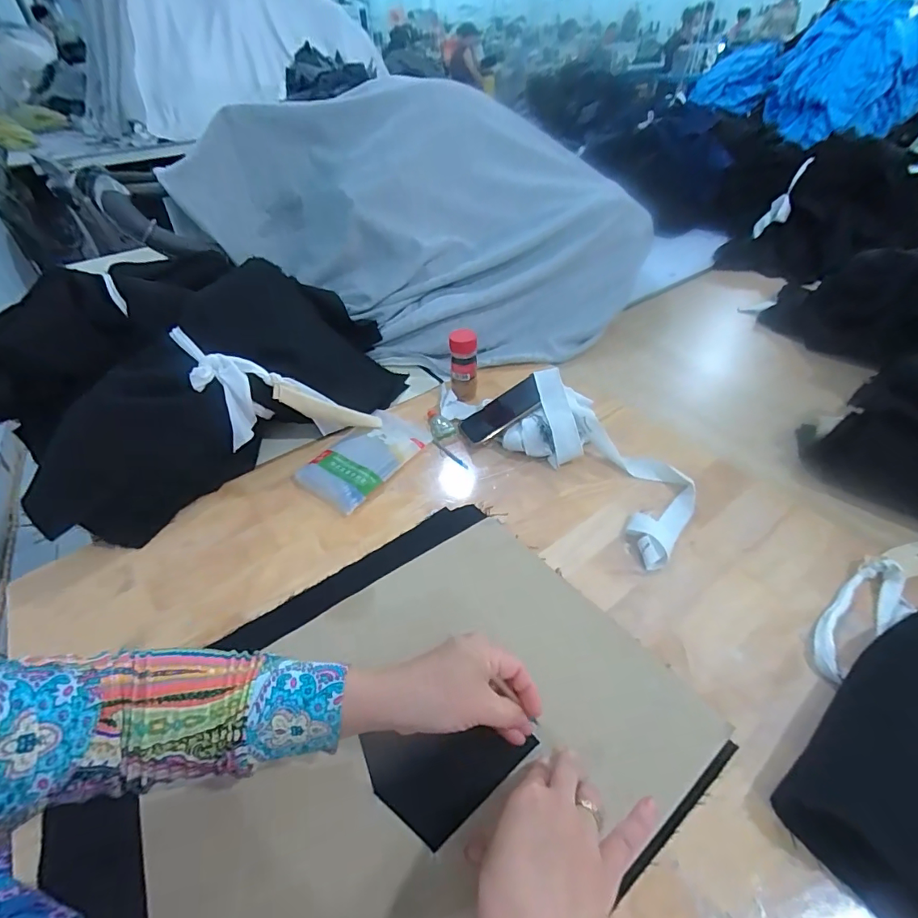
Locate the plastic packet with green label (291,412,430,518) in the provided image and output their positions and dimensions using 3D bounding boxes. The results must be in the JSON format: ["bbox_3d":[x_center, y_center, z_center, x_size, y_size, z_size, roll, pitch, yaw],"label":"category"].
[{"bbox_3d":[-0.129,-0.004,0.648,0.105,0.019,0.175,26,51,27],"label":"plastic packet with green label"}]

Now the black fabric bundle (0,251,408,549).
[{"bbox_3d":[-0.387,-0.150,0.699,0.444,0.186,0.494,31,53,30],"label":"black fabric bundle"}]

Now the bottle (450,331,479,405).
[{"bbox_3d":[0.008,-0.142,0.715,0.040,0.107,0.036,1,44,4],"label":"bottle"}]

